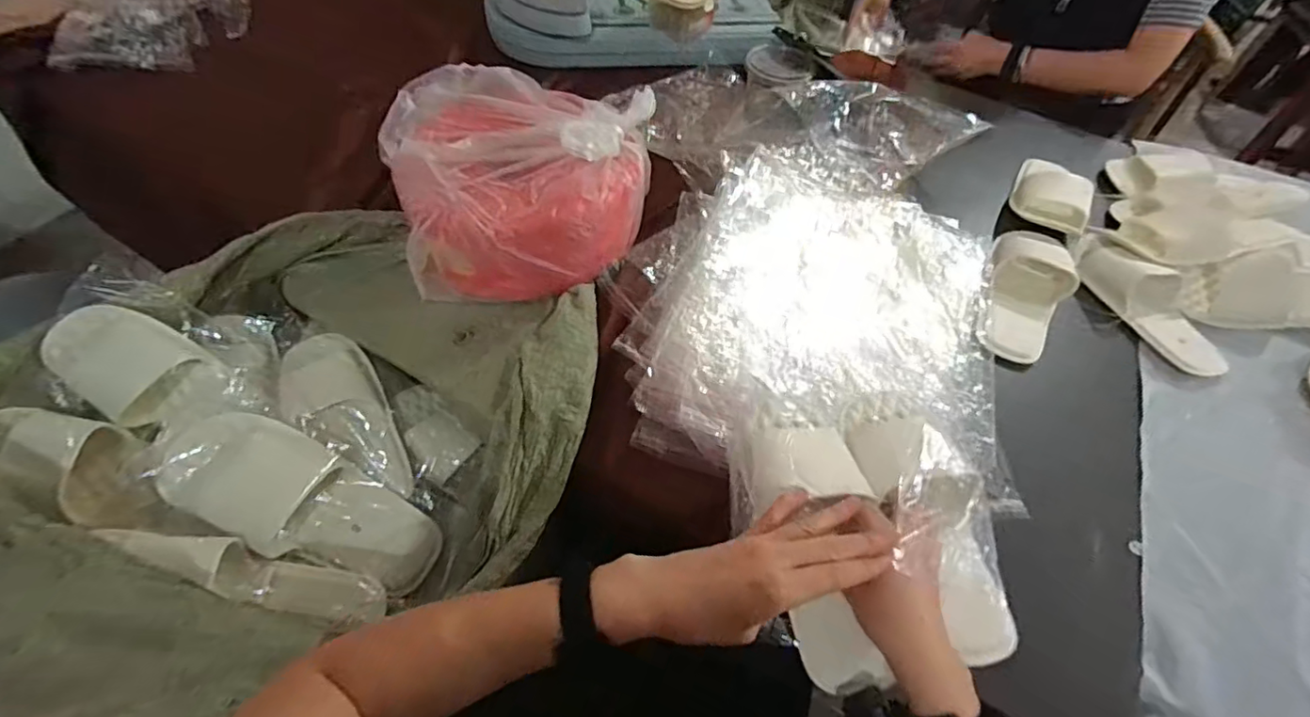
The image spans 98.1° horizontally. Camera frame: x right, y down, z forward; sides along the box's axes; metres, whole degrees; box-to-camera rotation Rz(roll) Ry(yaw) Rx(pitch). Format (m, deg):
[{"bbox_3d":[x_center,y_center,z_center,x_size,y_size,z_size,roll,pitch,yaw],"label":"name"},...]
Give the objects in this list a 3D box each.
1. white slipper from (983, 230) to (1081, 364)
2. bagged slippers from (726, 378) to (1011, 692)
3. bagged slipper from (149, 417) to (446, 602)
[{"bbox_3d":[0.497,-0.089,0.769,0.111,0.058,0.266,27,57,15],"label":"white slipper"},{"bbox_3d":[0.181,0.126,0.472,0.218,0.079,0.249,5,54,0],"label":"bagged slippers"},{"bbox_3d":[-0.359,0.148,0.587,0.280,0.059,0.112,30,56,-7],"label":"bagged slipper"}]

